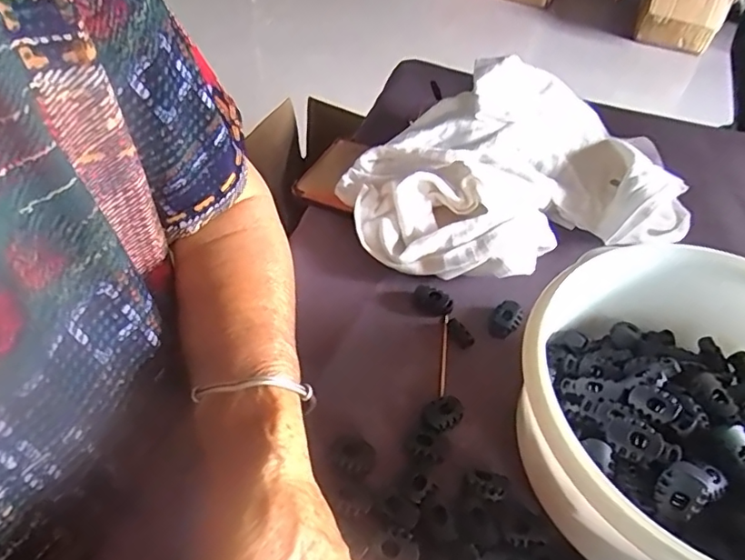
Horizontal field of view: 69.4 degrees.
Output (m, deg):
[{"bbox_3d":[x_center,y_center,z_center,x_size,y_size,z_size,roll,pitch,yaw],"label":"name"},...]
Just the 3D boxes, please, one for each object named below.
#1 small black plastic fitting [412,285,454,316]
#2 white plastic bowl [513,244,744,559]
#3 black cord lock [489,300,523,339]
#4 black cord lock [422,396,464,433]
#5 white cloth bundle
[{"bbox_3d":[0.037,0.013,0.337,0.027,0.008,0.014,30,55,22],"label":"small black plastic fitting"},{"bbox_3d":[0.145,0.067,0.247,0.146,0.074,0.156,1,49,-1],"label":"white plastic bowl"},{"bbox_3d":[0.081,0.024,0.327,0.017,0.006,0.025,22,52,17],"label":"black cord lock"},{"bbox_3d":[0.037,0.071,0.285,0.023,0.006,0.017,-29,56,-24],"label":"black cord lock"},{"bbox_3d":[0.099,-0.080,0.384,0.238,0.059,0.160,-7,50,-8],"label":"white cloth bundle"}]

